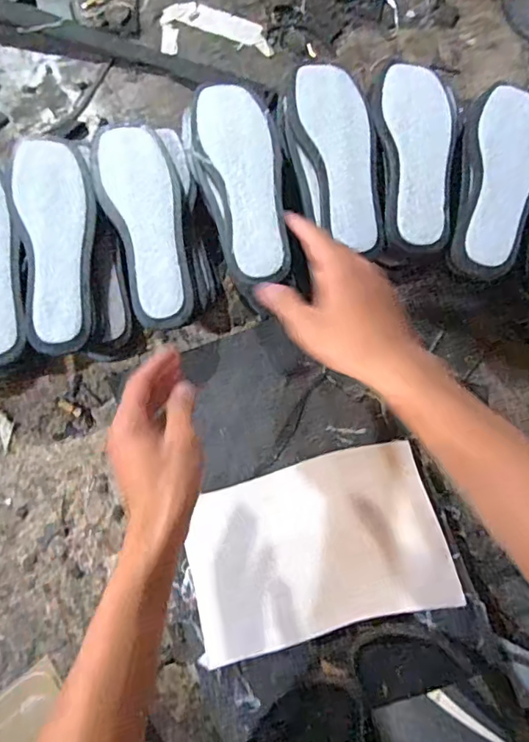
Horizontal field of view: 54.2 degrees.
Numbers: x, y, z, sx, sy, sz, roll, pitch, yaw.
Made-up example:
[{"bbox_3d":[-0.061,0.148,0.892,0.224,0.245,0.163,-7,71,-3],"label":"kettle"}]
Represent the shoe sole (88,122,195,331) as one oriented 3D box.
[{"bbox_3d":[-0.127,-0.166,0.571,0.085,0.029,0.236,-19,75,-7],"label":"shoe sole"}]

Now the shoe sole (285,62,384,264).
[{"bbox_3d":[0.081,-0.234,0.555,0.082,0.015,0.223,-9,74,-4],"label":"shoe sole"}]

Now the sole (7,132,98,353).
[{"bbox_3d":[-0.225,-0.142,0.565,0.086,0.031,0.242,-11,76,-3],"label":"sole"}]

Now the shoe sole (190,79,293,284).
[{"bbox_3d":[-0.023,-0.203,0.545,0.082,0.018,0.227,-9,74,-4],"label":"shoe sole"}]

